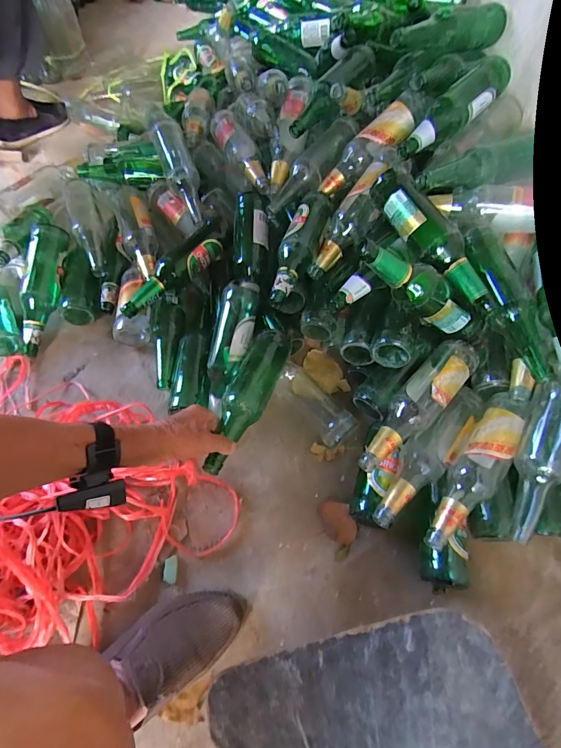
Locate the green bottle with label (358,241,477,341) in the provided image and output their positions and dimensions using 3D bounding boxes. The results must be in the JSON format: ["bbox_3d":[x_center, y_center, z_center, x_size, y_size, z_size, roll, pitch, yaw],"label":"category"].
[{"bbox_3d":[0.211,-0.122,0.563,0.269,0.065,0.055,25,48,-31],"label":"green bottle with label"}]

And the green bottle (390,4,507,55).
[{"bbox_3d":[0.321,-0.665,0.728,0.270,0.060,0.063,-18,63,-10],"label":"green bottle"}]

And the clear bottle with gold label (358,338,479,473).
[{"bbox_3d":[0.214,0.044,0.580,0.070,0.055,0.266,40,68,19],"label":"clear bottle with gold label"}]

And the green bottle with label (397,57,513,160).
[{"bbox_3d":[0.310,-0.468,0.669,0.272,0.055,0.063,-43,64,-9],"label":"green bottle with label"}]

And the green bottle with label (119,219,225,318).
[{"bbox_3d":[-0.195,-0.199,0.724,0.060,0.070,0.254,41,68,19],"label":"green bottle with label"}]

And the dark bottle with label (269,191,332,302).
[{"bbox_3d":[0.034,-0.237,0.679,0.064,0.056,0.249,18,63,9],"label":"dark bottle with label"}]

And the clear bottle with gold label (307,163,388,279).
[{"bbox_3d":[0.128,-0.278,0.701,0.071,0.063,0.232,32,93,21],"label":"clear bottle with gold label"}]

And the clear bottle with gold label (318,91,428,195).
[{"bbox_3d":[0.181,-0.436,0.721,0.245,0.058,0.073,-38,57,15],"label":"clear bottle with gold label"}]

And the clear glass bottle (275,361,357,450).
[{"bbox_3d":[0.062,0.053,0.690,0.069,0.054,0.176,-37,67,-20],"label":"clear glass bottle"}]

